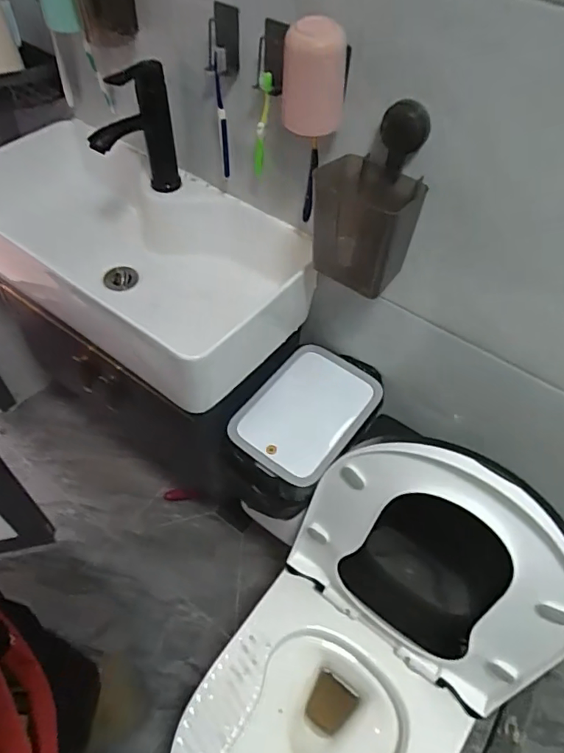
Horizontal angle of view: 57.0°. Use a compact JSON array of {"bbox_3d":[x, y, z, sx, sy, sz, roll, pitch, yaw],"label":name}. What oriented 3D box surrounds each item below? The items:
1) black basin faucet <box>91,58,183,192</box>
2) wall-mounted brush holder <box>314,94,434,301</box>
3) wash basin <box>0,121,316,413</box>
[{"bbox_3d":[-0.216,-0.345,0.769,0.041,0.177,0.142,33,58,21],"label":"black basin faucet"},{"bbox_3d":[0.108,-0.212,0.651,0.132,0.197,0.105,13,53,7],"label":"wall-mounted brush holder"},{"bbox_3d":[-0.260,-0.207,0.879,0.580,0.177,0.296,31,57,20],"label":"wash basin"}]

